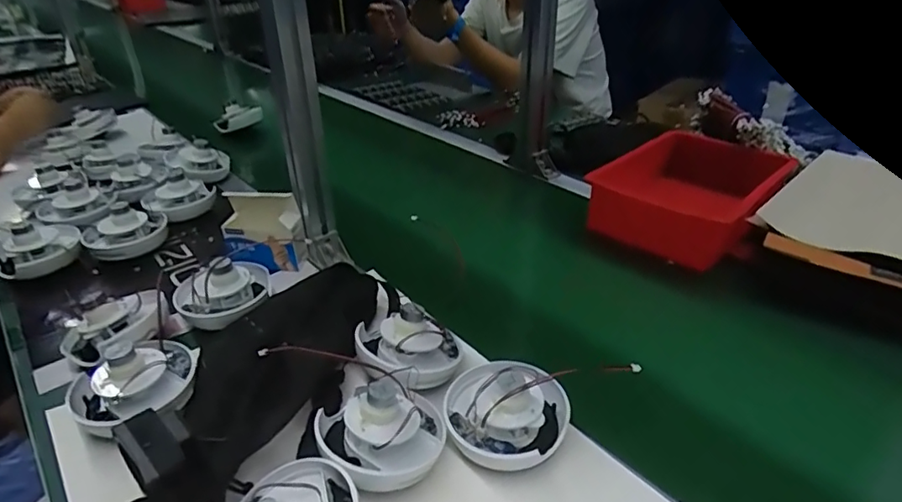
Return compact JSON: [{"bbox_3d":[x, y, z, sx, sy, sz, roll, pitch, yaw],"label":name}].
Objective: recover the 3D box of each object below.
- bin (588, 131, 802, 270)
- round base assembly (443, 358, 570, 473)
[{"bbox_3d":[0.341,-0.080,0.794,0.265,0.084,0.206,-23,37,-34],"label":"bin"},{"bbox_3d":[0.049,0.139,0.481,0.107,0.058,0.083,6,31,11],"label":"round base assembly"}]

